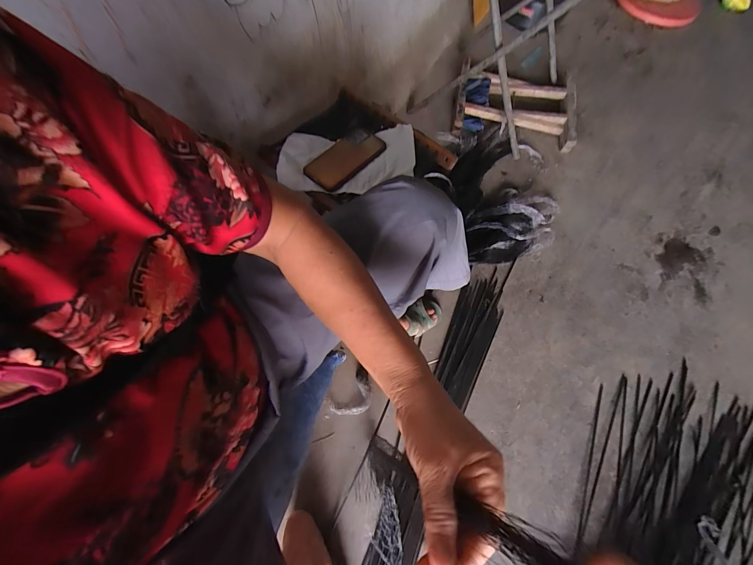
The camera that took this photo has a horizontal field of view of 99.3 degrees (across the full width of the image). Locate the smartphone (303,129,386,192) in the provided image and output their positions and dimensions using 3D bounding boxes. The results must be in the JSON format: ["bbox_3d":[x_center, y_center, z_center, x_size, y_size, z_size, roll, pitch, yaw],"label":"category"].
[{"bbox_3d":[-0.061,-0.242,0.620,0.087,0.016,0.160,41,71,13],"label":"smartphone"}]

